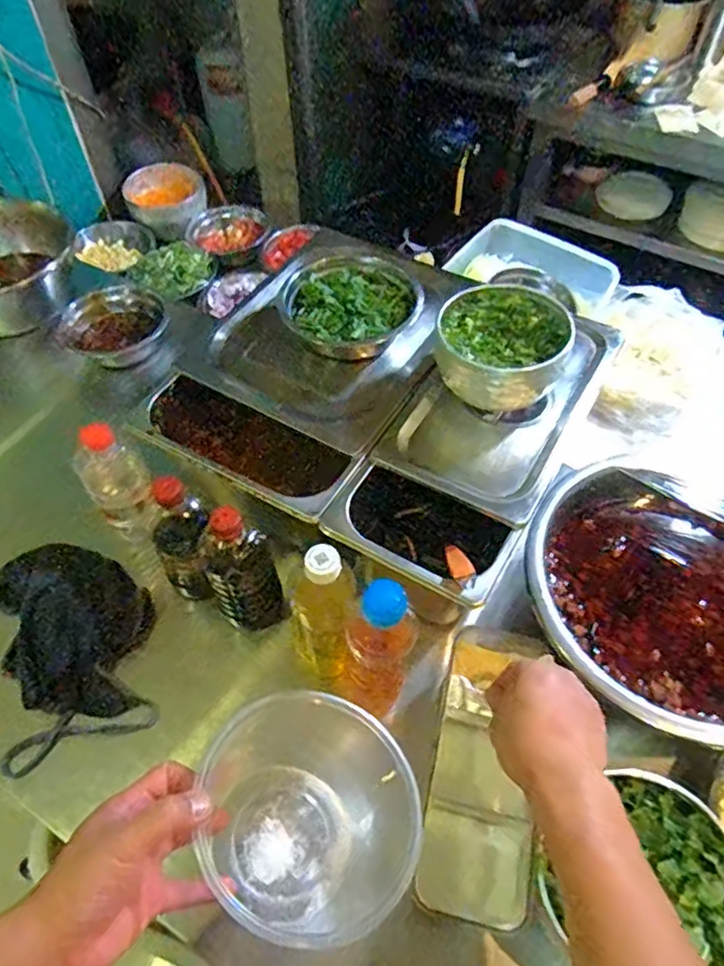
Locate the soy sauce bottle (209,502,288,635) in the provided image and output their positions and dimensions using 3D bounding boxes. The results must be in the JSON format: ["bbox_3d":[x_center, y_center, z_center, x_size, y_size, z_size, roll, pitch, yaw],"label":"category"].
[{"bbox_3d":[-0.122,0.089,0.640,0.066,0.159,0.060,-20,56,-13],"label":"soy sauce bottle"}]

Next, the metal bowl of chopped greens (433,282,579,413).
[{"bbox_3d":[0.153,-0.142,0.689,0.139,0.077,0.149,-1,54,1],"label":"metal bowl of chopped greens"}]

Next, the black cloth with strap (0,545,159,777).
[{"bbox_3d":[-0.305,0.159,0.669,0.163,0.031,0.239,-20,56,-13],"label":"black cloth with strap"}]

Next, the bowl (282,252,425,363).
[{"bbox_3d":[-0.010,-0.214,0.751,0.161,0.051,0.128,4,54,4],"label":"bowl"}]

